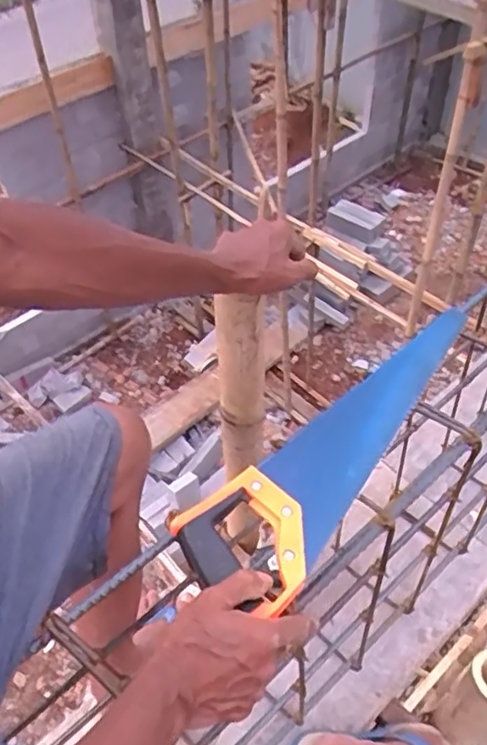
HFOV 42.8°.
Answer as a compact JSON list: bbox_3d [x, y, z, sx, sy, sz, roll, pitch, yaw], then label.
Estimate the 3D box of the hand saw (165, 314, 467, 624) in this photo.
[{"bbox_3d":[0.108,0.061,0.636,0.115,0.035,0.418,32,53,26],"label":"hand saw"}]

